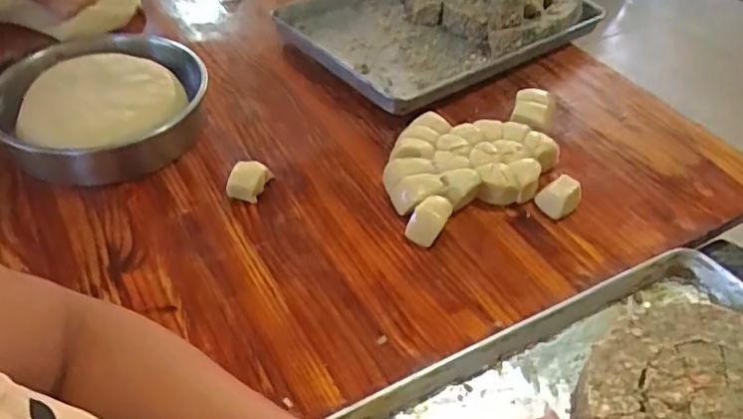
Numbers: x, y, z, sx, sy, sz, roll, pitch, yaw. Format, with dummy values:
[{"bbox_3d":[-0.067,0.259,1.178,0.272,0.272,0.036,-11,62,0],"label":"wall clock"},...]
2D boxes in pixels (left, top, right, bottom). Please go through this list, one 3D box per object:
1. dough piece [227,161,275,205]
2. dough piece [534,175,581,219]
[{"bbox_3d":[-0.178,-0.043,0.896,0.051,0.031,0.058,8,45,6],"label":"dough piece"},{"bbox_3d":[0.267,-0.016,0.882,0.057,0.066,0.031,20,47,17],"label":"dough piece"}]

